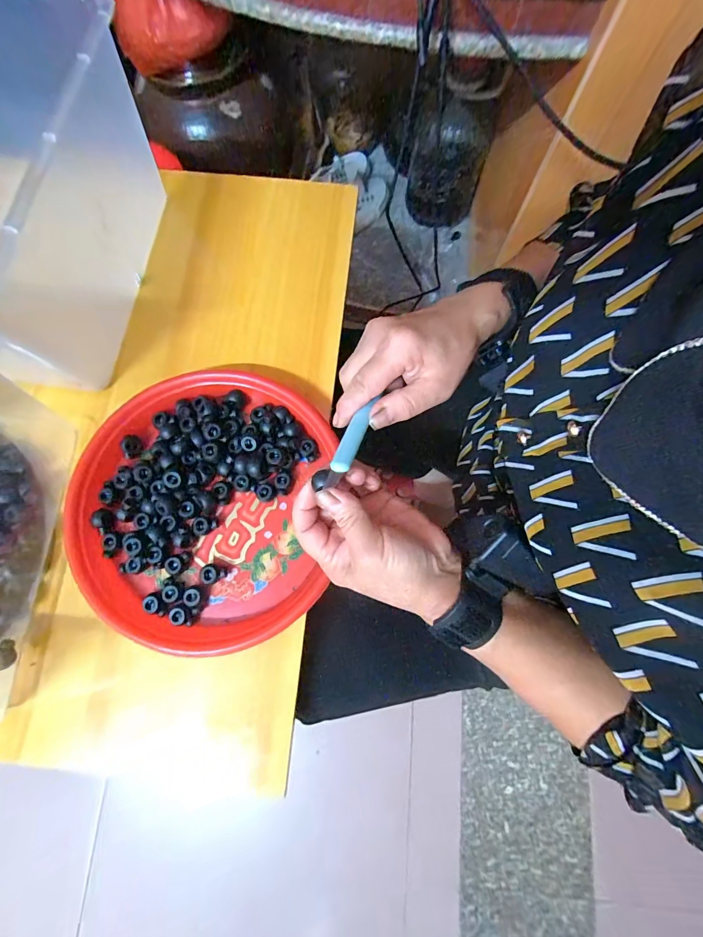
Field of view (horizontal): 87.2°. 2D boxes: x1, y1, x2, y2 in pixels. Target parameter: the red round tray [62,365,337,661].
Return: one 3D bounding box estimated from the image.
[{"bbox_3d":[-0.134,0.029,0.329,0.220,0.031,0.238,0,78,1],"label":"red round tray"}]

